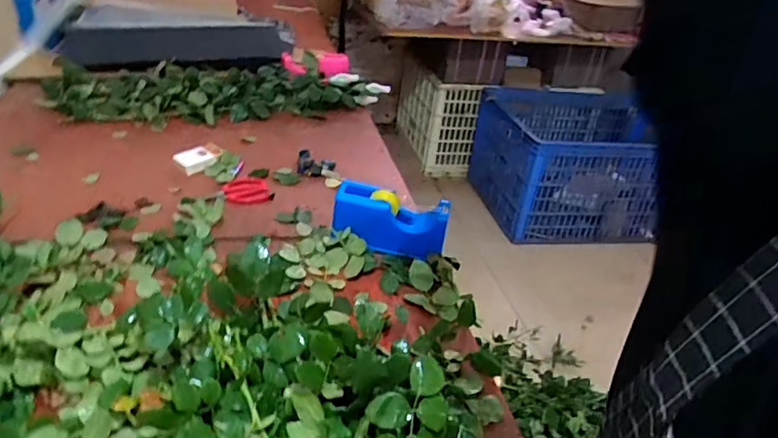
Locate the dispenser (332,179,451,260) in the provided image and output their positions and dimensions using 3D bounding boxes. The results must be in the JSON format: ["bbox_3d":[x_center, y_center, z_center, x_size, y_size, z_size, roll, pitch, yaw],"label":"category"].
[{"bbox_3d":[0.005,0.000,0.949,0.192,0.099,0.061,12,31,6],"label":"dispenser"}]

